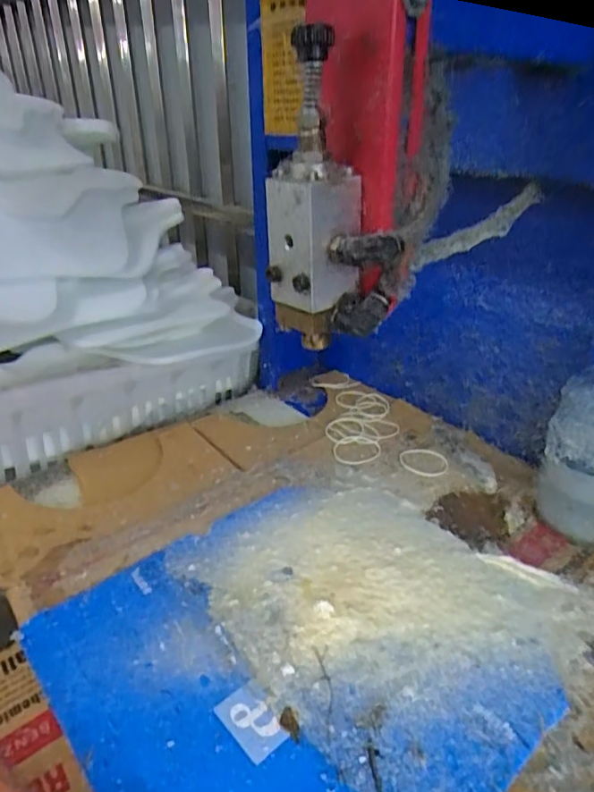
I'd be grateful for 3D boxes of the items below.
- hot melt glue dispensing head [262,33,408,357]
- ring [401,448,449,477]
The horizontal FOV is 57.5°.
[{"bbox_3d":[0.016,-0.093,0.261,0.047,0.134,0.059,-16,33,-26],"label":"hot melt glue dispensing head"},{"bbox_3d":[0.140,0.072,0.598,0.055,0.004,0.043,11,37,25],"label":"ring"}]

